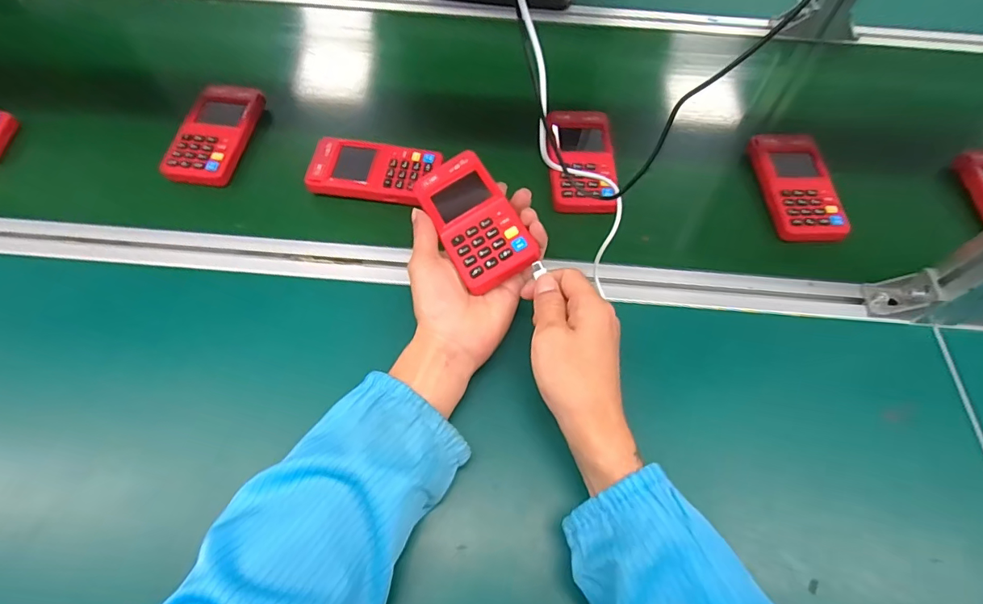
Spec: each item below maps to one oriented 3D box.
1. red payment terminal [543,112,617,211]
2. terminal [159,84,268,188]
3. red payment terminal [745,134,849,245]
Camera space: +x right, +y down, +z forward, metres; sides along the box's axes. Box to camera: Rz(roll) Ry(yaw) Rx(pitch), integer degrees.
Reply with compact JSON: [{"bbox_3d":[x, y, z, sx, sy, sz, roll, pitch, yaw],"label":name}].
[{"bbox_3d":[0.097,-0.159,0.533,0.072,0.023,0.139,2,61,-1],"label":"red payment terminal"},{"bbox_3d":[-0.307,-0.189,0.540,0.073,0.019,0.142,6,61,1],"label":"terminal"},{"bbox_3d":[0.325,-0.126,0.516,0.071,0.025,0.136,3,61,0],"label":"red payment terminal"}]

